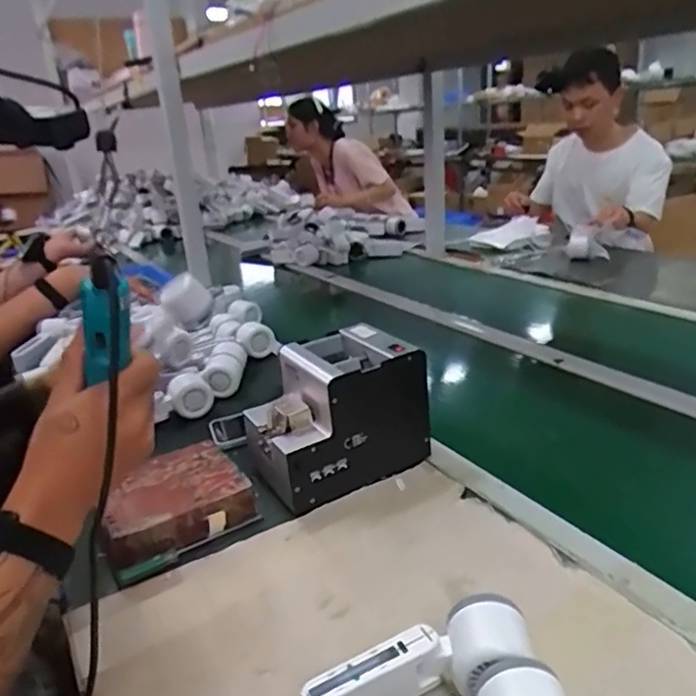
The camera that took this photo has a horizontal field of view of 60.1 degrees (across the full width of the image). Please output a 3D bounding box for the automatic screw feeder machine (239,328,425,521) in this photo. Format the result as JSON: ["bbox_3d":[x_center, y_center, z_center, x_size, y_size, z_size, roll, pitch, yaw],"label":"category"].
[{"bbox_3d":[-0.013,0.080,0.706,0.178,0.159,0.132,-15,23,-28],"label":"automatic screw feeder machine"}]

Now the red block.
[{"bbox_3d":[-0.196,0.169,0.665,0.153,0.053,0.128,-17,24,-32],"label":"red block"}]

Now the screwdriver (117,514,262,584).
[{"bbox_3d":[-0.158,0.201,0.613,0.149,0.016,0.014,-18,25,-33],"label":"screwdriver"}]

